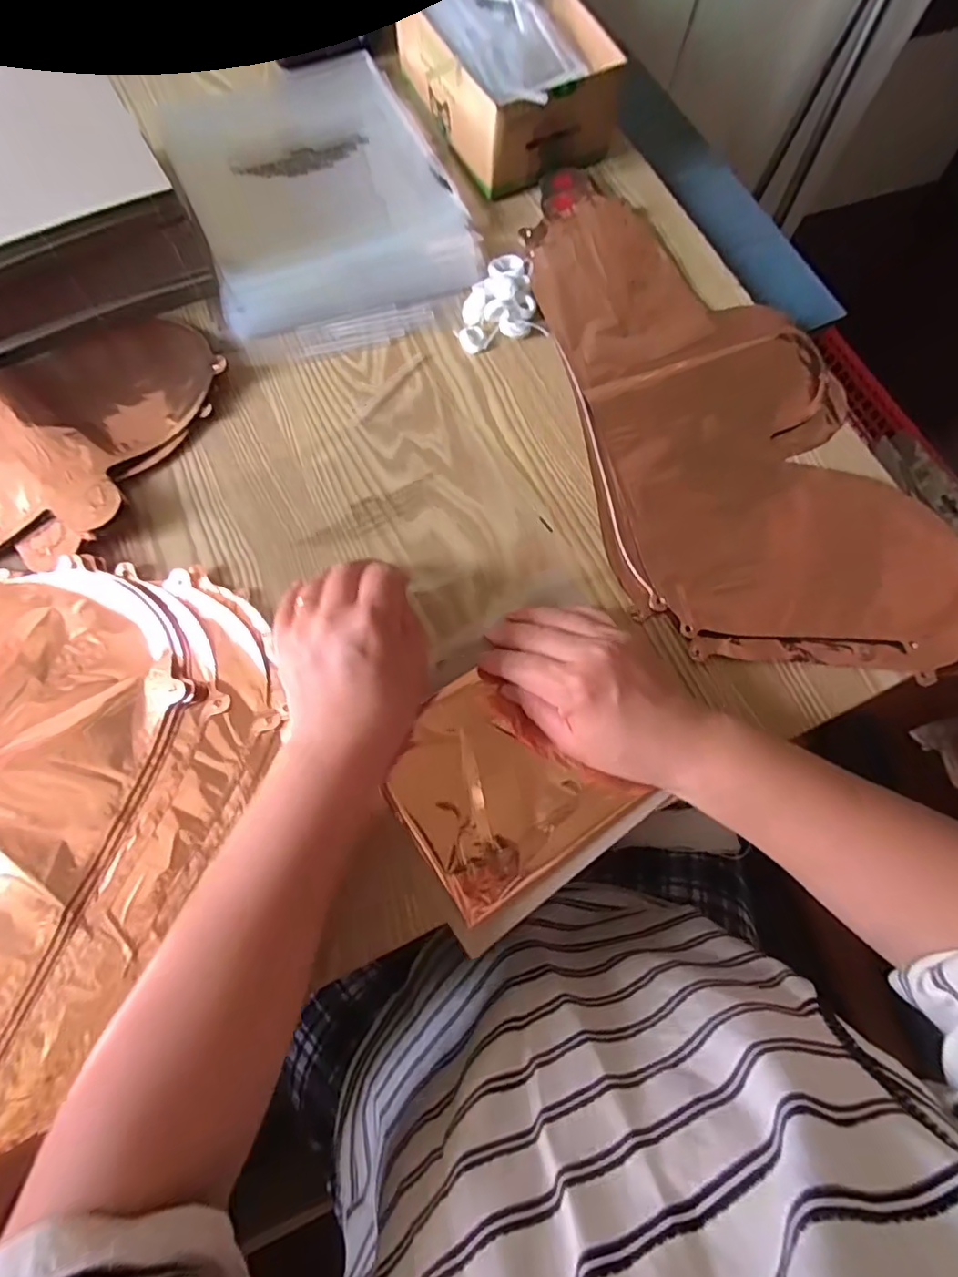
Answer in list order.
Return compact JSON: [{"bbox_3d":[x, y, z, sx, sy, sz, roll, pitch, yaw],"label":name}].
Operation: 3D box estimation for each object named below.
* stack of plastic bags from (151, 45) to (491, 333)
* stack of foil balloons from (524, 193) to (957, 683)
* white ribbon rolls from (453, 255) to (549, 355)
[{"bbox_3d":[-0.138,-0.383,0.478,0.205,0.022,0.265,-20,74,-8],"label":"stack of plastic bags"},{"bbox_3d":[0.185,-0.168,0.425,0.224,0.015,0.417,-14,74,-6],"label":"stack of foil balloons"},{"bbox_3d":[0.011,-0.272,0.450,0.069,0.018,0.080,-14,74,-6],"label":"white ribbon rolls"}]

